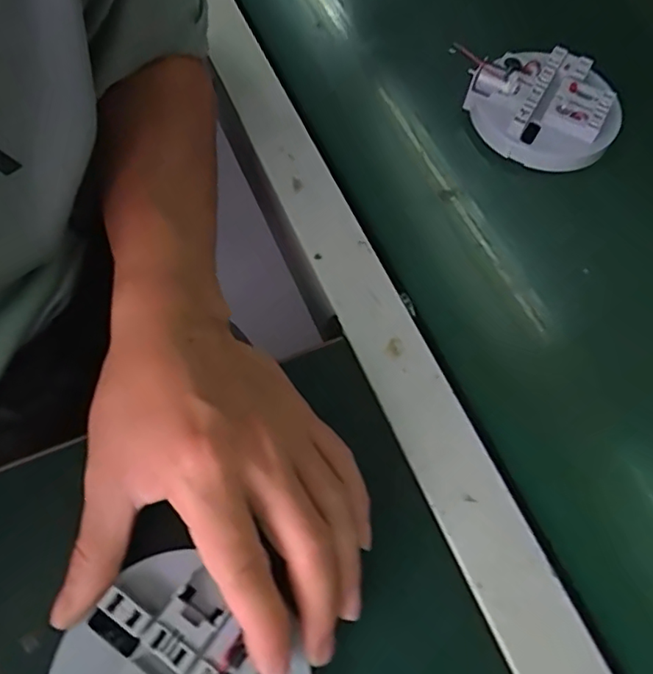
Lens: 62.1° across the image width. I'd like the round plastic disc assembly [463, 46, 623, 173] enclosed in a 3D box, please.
[{"bbox_3d":[0.153,-0.157,0.377,0.092,0.035,0.085,0,65,1],"label":"round plastic disc assembly"}]

